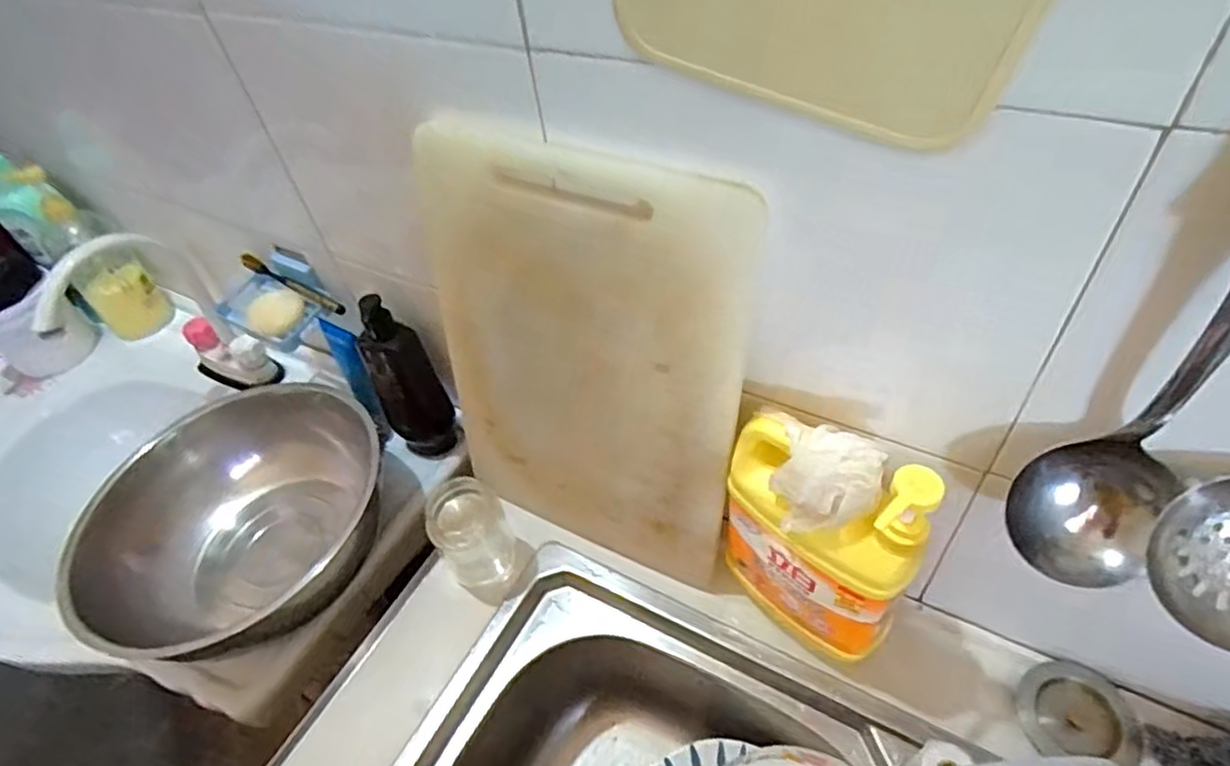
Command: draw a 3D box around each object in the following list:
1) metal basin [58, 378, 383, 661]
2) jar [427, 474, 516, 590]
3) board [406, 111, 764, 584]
[{"bbox_3d":[-0.390,0.149,0.707,0.281,0.128,0.302,-3,48,3],"label":"metal basin"},{"bbox_3d":[-0.140,0.149,0.657,0.070,0.103,0.073,-3,48,3],"label":"jar"},{"bbox_3d":[-0.030,-0.004,0.555,0.270,0.379,0.019,20,41,23],"label":"board"}]

